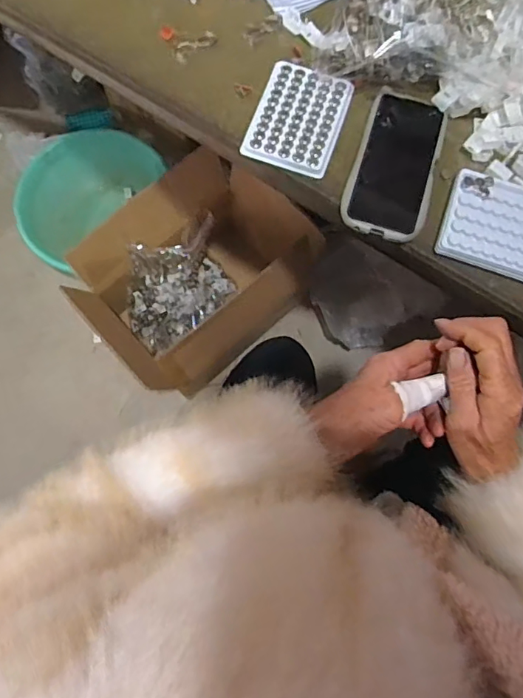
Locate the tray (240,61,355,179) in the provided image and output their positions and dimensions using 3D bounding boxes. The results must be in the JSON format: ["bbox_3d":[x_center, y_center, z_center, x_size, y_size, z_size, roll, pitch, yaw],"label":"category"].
[{"bbox_3d":[0.041,-0.255,0.553,0.095,0.006,0.128,18,75,4],"label":"tray"}]

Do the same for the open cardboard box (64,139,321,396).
[{"bbox_3d":[-0.140,-0.135,1.086,0.431,0.297,0.331,-41,80,-11],"label":"open cardboard box"}]

